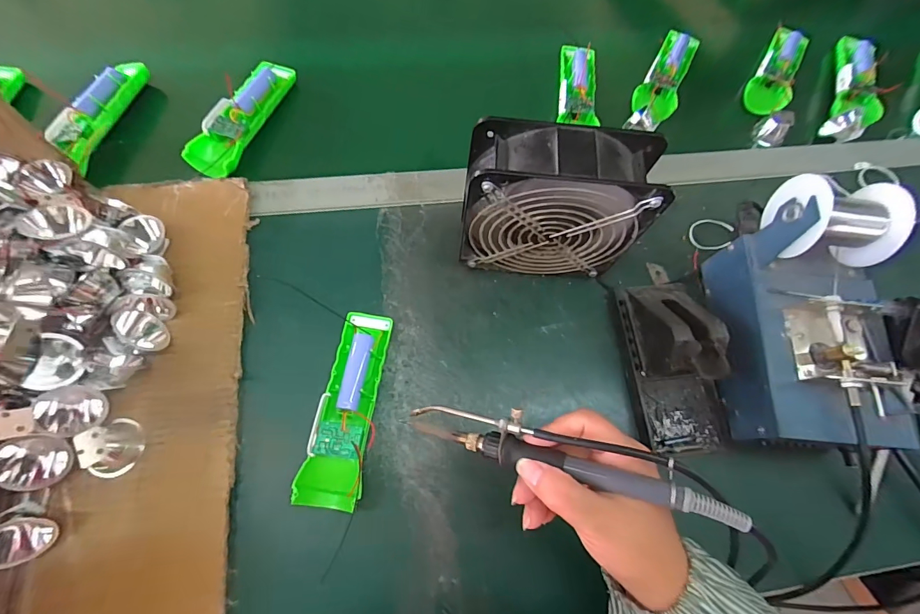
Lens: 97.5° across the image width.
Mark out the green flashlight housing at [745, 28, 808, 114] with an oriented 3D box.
[{"bbox_3d":[0.419,-0.311,0.529,0.048,0.023,0.165,32,72,9],"label":"green flashlight housing"}]

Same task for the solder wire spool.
[{"bbox_3d":[0.304,-0.072,0.325,0.076,0.056,0.070,4,69,-3],"label":"solder wire spool"}]

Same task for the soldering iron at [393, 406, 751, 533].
[{"bbox_3d":[0.059,0.089,0.250,0.200,0.022,0.031,7,68,20],"label":"soldering iron"}]

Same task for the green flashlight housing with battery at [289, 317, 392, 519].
[{"bbox_3d":[-0.092,0.084,0.347,0.047,0.033,0.160,10,70,1],"label":"green flashlight housing with battery"}]

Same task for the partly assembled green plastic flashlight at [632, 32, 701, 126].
[{"bbox_3d":[0.263,-0.300,0.512,0.051,0.021,0.166,25,69,6],"label":"partly assembled green plastic flashlight"}]

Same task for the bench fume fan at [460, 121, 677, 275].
[{"bbox_3d":[0.078,-0.083,0.355,0.146,0.151,0.058,3,70,-1],"label":"bench fume fan"}]

